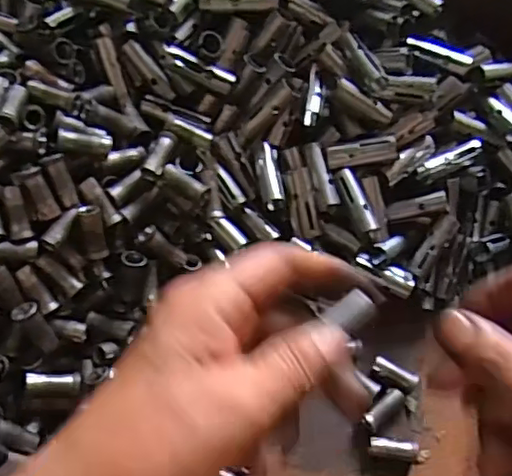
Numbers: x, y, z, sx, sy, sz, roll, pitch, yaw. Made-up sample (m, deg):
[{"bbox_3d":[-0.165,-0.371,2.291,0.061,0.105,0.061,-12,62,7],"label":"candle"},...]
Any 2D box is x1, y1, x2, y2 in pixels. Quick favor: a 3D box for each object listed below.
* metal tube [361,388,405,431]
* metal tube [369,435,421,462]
[{"bbox_3d":[0.068,0.091,0.323,0.027,0.007,0.010,-37,73,-15],"label":"metal tube"},{"bbox_3d":[0.071,0.110,0.317,0.024,0.011,0.009,9,68,2],"label":"metal tube"}]

